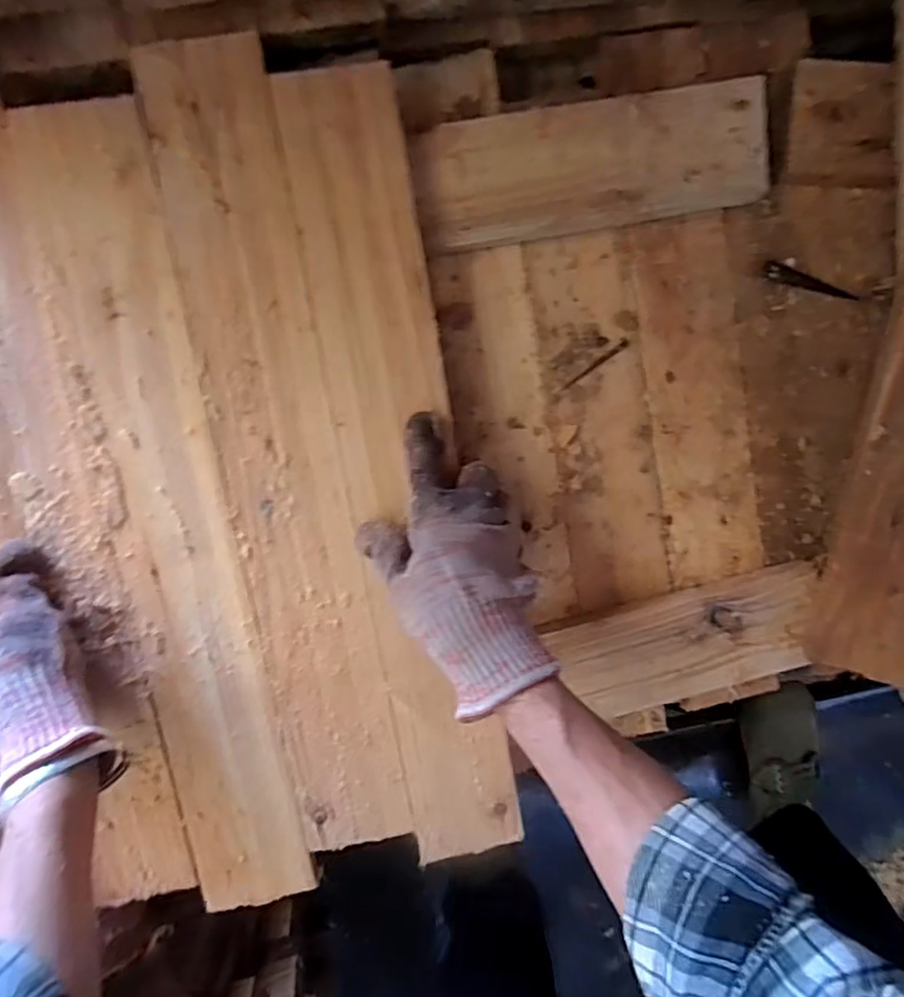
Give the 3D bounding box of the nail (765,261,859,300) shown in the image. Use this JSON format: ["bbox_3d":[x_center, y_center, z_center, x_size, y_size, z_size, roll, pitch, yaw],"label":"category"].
[{"bbox_3d":[0.256,-0.153,0.438,0.074,0.006,0.012,15,94,-8],"label":"nail"}]

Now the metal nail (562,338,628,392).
[{"bbox_3d":[0.100,-0.094,0.430,0.057,0.006,0.006,-35,99,-2],"label":"metal nail"}]

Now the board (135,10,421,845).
[{"bbox_3d":[-0.101,-0.014,0.382,0.075,0.017,0.490,-12,97,-5],"label":"board"}]

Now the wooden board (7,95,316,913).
[{"bbox_3d":[-0.172,0.024,0.375,0.073,0.014,0.483,-11,97,-5],"label":"wooden board"}]

